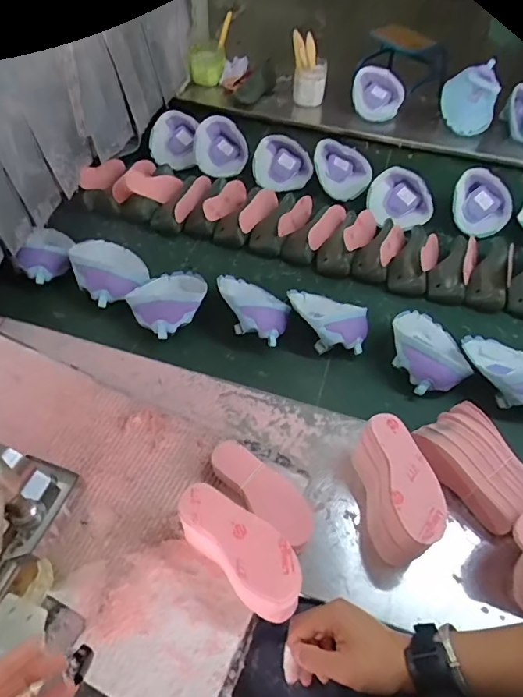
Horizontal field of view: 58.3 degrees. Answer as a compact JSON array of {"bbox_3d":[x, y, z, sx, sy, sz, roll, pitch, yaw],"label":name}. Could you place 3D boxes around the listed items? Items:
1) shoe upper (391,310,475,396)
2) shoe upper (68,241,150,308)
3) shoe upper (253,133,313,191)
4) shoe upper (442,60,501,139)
[{"bbox_3d":[0.262,-0.004,0.739,0.114,0.062,0.150,-2,53,-3],"label":"shoe upper"},{"bbox_3d":[-0.265,-0.145,0.825,0.120,0.062,0.161,-19,56,-16],"label":"shoe upper"},{"bbox_3d":[0.044,-0.398,1.020,0.125,0.027,0.125,8,82,-6],"label":"shoe upper"},{"bbox_3d":[0.470,-0.565,1.055,0.122,0.143,0.061,17,54,10],"label":"shoe upper"}]

